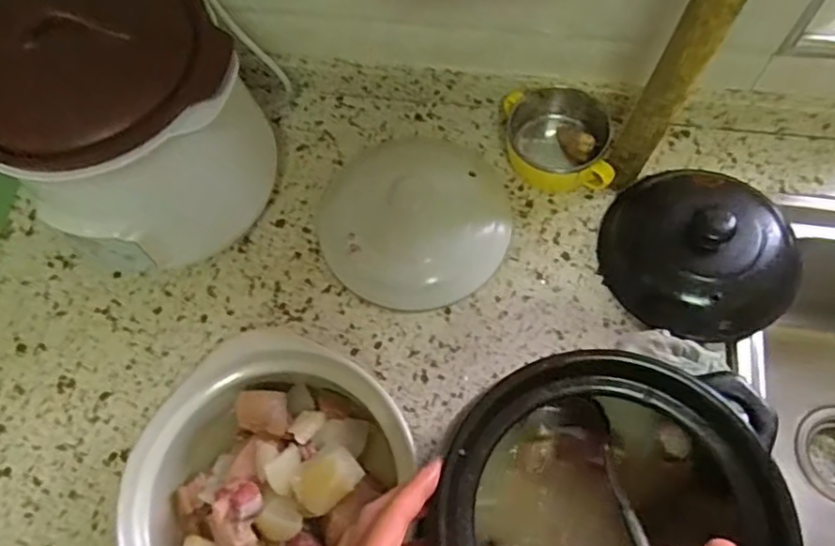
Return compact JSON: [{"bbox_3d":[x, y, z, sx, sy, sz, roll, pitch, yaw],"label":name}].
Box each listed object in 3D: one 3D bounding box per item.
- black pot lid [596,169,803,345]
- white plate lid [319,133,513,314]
[{"bbox_3d":[0.255,-0.024,0.556,0.164,0.060,0.148,14,69,9],"label":"black pot lid"},{"bbox_3d":[-0.004,-0.062,0.594,0.184,0.045,0.180,-1,67,3],"label":"white plate lid"}]

